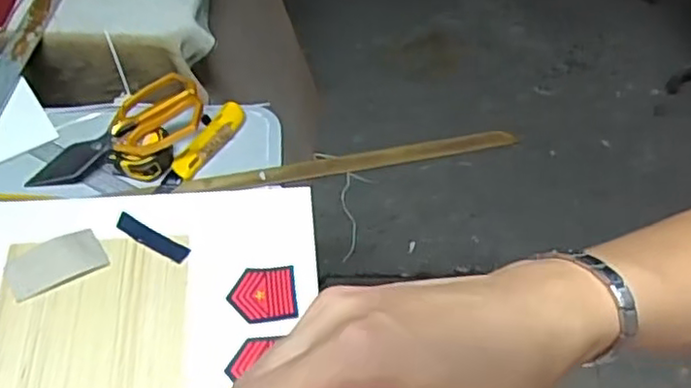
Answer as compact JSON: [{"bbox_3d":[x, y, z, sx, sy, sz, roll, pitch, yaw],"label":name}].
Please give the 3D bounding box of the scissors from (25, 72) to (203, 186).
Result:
[{"bbox_3d":[-0.276,-0.070,0.800,0.220,0.024,0.097,-29,58,1],"label":"scissors"}]

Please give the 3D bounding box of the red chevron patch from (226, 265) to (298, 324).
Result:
[{"bbox_3d":[-0.088,0.106,0.712,0.069,0.004,0.065,-7,53,-3],"label":"red chevron patch"}]

